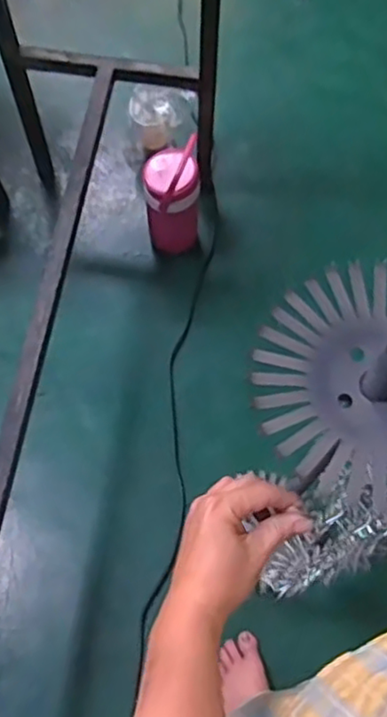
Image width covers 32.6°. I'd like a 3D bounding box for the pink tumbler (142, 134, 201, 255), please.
[{"bbox_3d":[-0.040,-0.312,1.339,0.106,0.274,0.099,0,70,0],"label":"pink tumbler"}]

